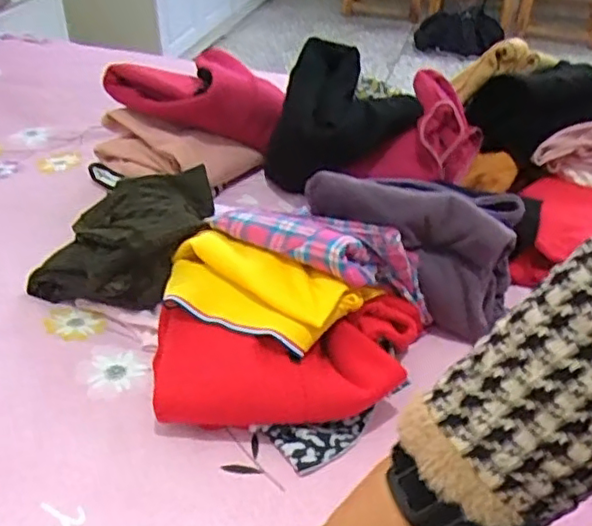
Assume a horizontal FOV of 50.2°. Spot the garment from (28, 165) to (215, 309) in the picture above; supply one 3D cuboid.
[{"bbox_3d":[-0.185,-0.040,0.716,0.181,0.102,0.190,1,42,-1],"label":"garment"}]

